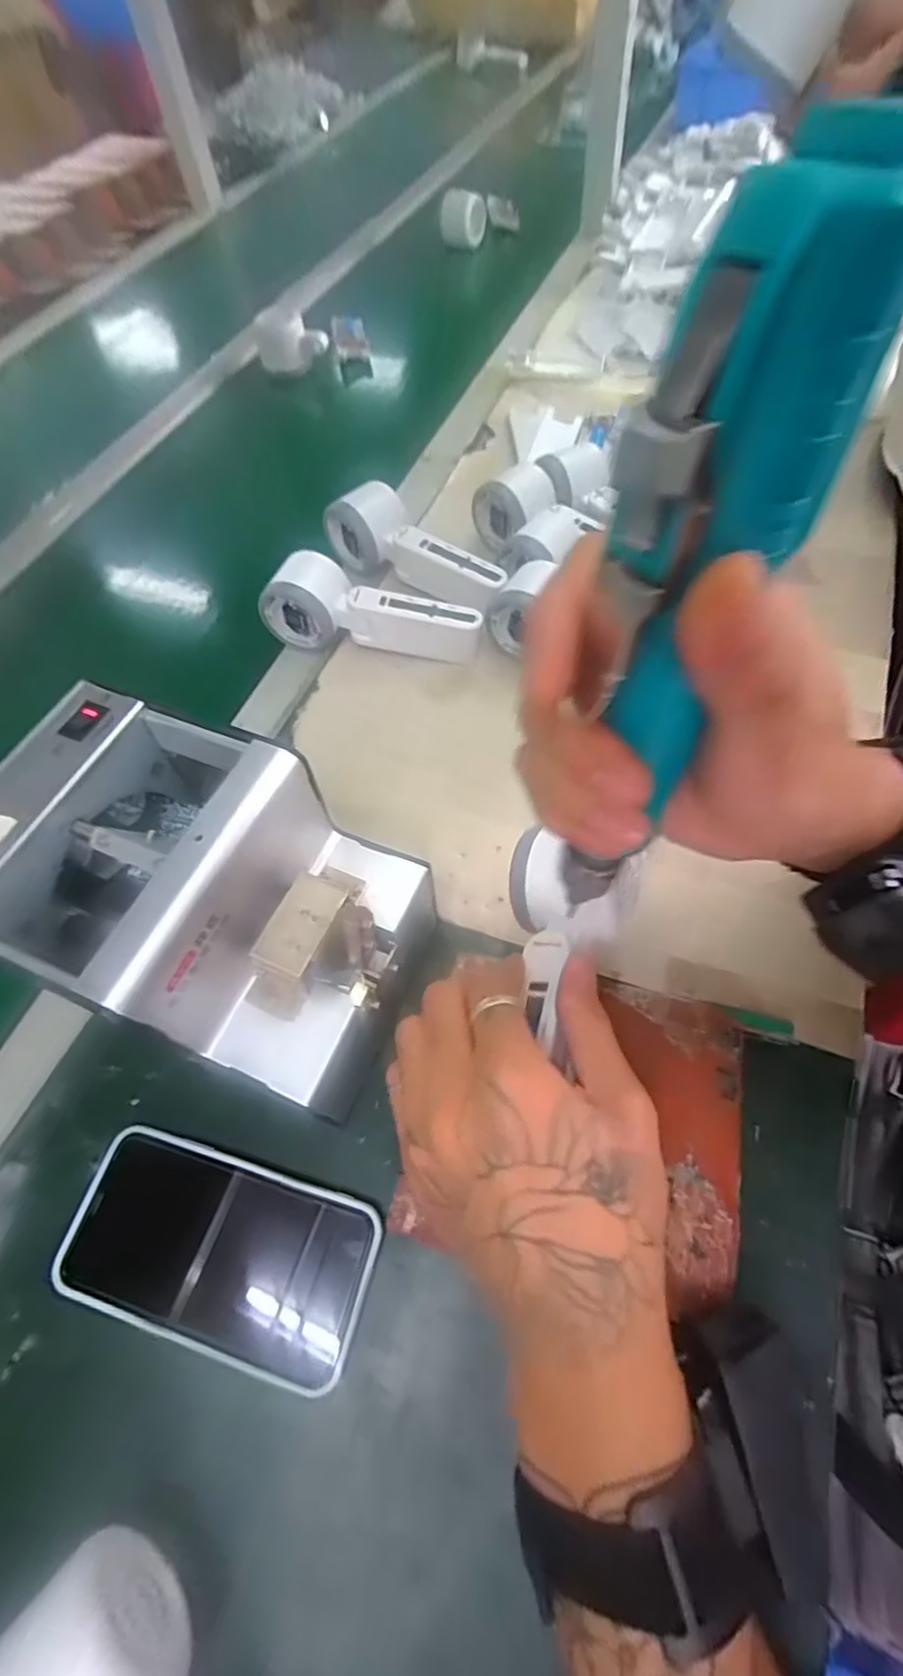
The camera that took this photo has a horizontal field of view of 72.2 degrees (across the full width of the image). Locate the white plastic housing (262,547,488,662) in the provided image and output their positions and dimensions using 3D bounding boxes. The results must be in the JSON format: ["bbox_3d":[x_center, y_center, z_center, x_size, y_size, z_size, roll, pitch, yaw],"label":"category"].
[{"bbox_3d":[-0.060,-0.176,0.475,0.164,0.055,0.047,11,62,11],"label":"white plastic housing"}]

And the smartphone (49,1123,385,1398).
[{"bbox_3d":[-0.111,0.193,0.292,0.143,0.011,0.073,13,62,12],"label":"smartphone"}]

